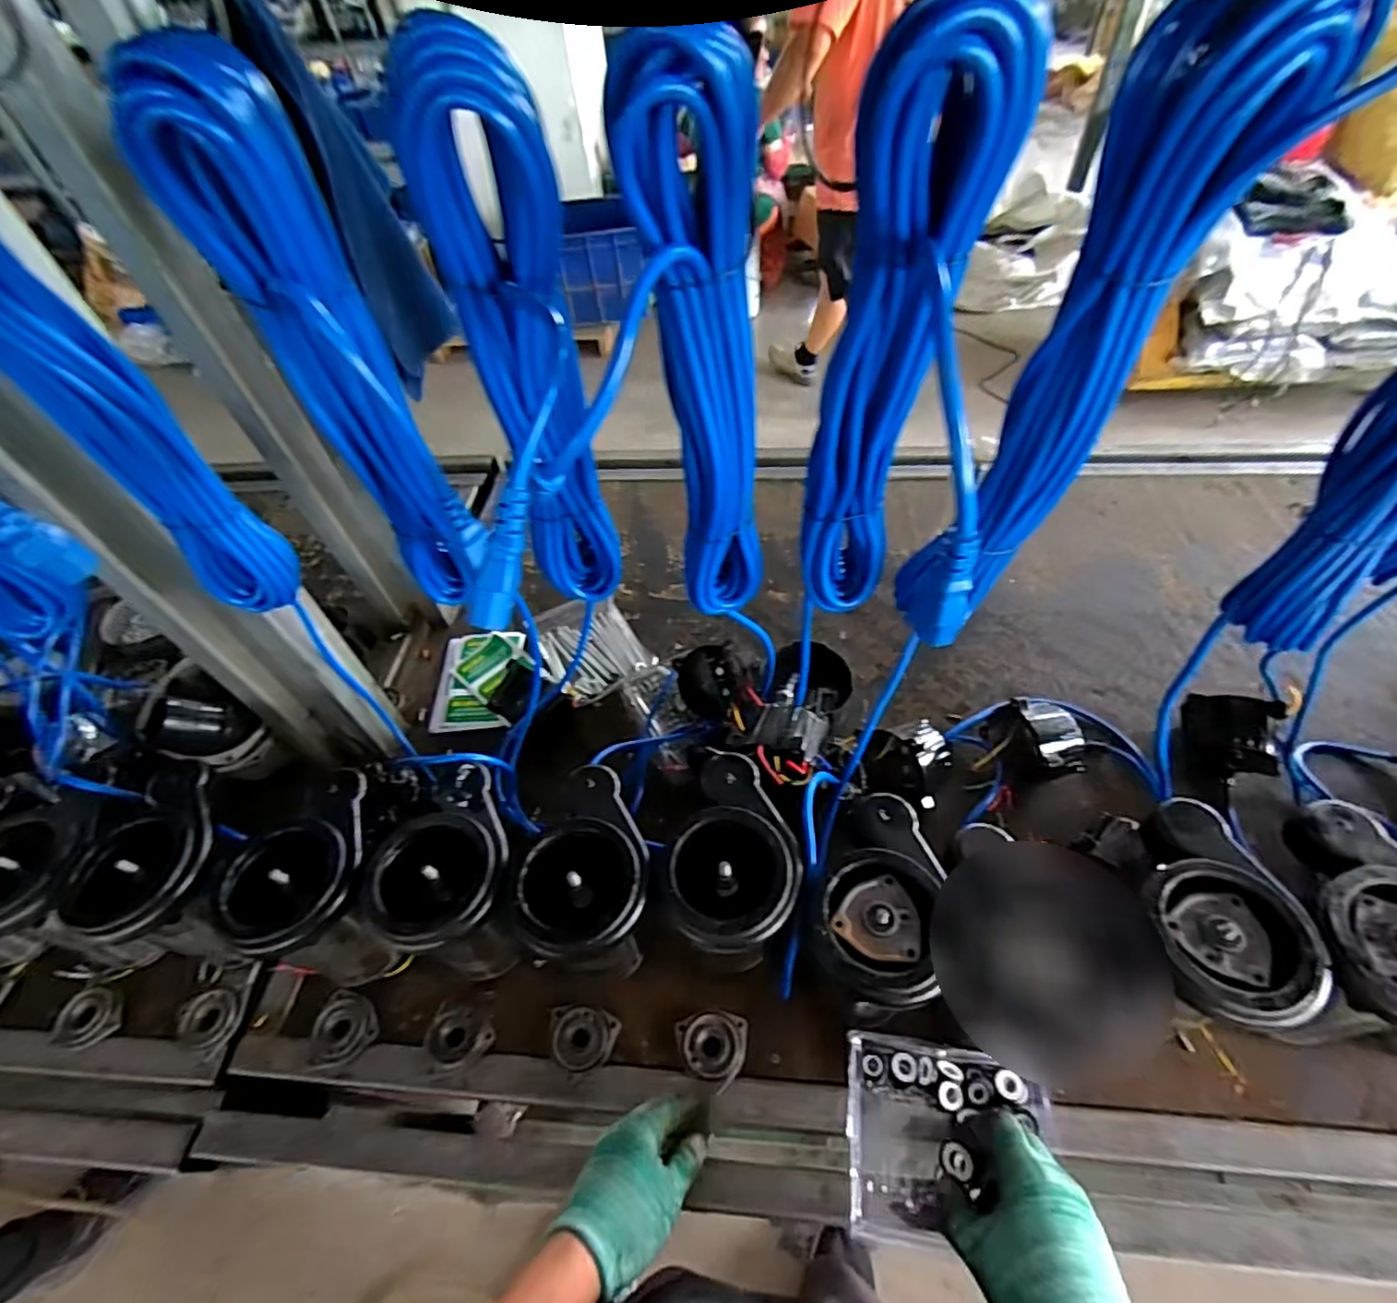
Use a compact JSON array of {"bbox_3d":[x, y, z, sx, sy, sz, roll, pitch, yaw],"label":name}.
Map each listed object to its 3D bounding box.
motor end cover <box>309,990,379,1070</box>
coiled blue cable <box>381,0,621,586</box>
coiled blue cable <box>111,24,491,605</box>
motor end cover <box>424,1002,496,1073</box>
[{"bbox_3d":[-0.357,0.376,0.639,0.059,0.022,0.067,-29,54,-17],"label":"motor end cover"},{"bbox_3d":[-0.092,-0.141,0.374,0.057,0.326,0.071,-24,53,-14],"label":"coiled blue cable"},{"bbox_3d":[-0.197,-0.140,0.374,0.062,0.317,0.056,-27,54,-16],"label":"coiled blue cable"},{"bbox_3d":[-0.234,0.377,0.625,0.062,0.015,0.058,-6,51,0],"label":"motor end cover"}]

